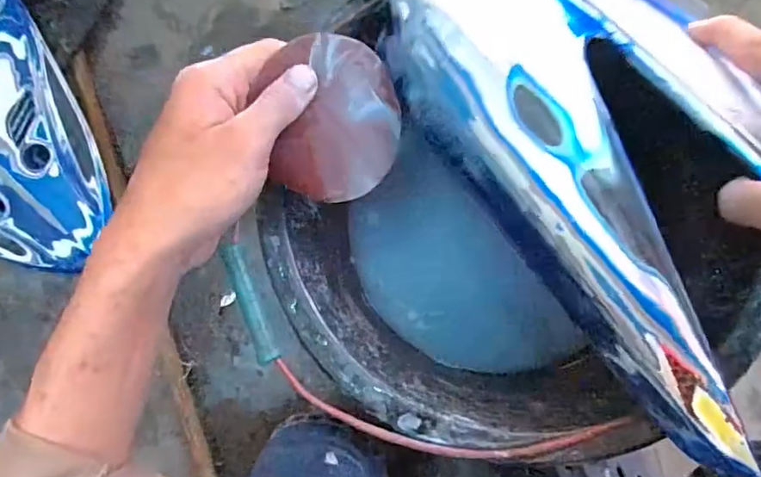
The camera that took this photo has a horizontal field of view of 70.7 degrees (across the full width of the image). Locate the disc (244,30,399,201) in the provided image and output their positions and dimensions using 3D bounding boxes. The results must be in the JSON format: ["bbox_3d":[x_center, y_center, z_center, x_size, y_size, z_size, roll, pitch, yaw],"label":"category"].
[{"bbox_3d":[-0.026,-0.069,0.315,0.079,0.005,0.092,-5,107,-21],"label":"disc"}]

